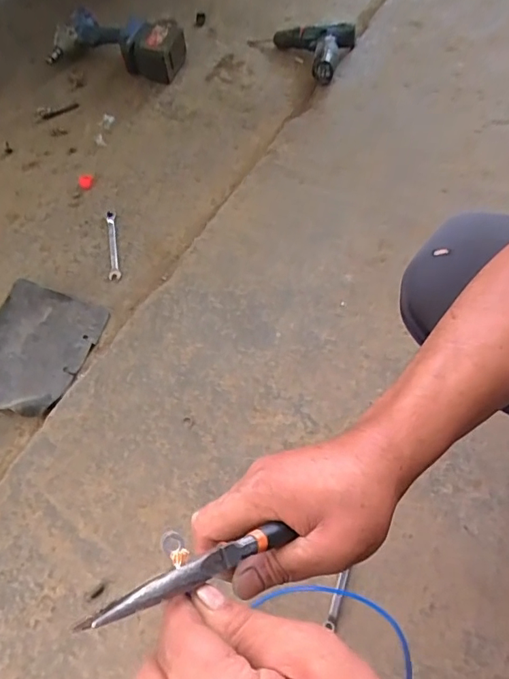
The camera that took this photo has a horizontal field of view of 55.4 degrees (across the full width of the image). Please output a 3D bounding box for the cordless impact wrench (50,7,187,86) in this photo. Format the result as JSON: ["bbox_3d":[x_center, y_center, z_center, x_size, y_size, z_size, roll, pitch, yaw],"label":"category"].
[{"bbox_3d":[-0.293,-0.639,1.037,0.288,0.094,0.115,18,64,12],"label":"cordless impact wrench"}]

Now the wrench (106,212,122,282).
[{"bbox_3d":[-0.253,-0.170,0.857,0.020,0.009,0.147,-11,62,-3],"label":"wrench"}]

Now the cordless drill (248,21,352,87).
[{"bbox_3d":[0.108,-0.656,1.047,0.205,0.062,0.220,-1,62,2],"label":"cordless drill"}]

